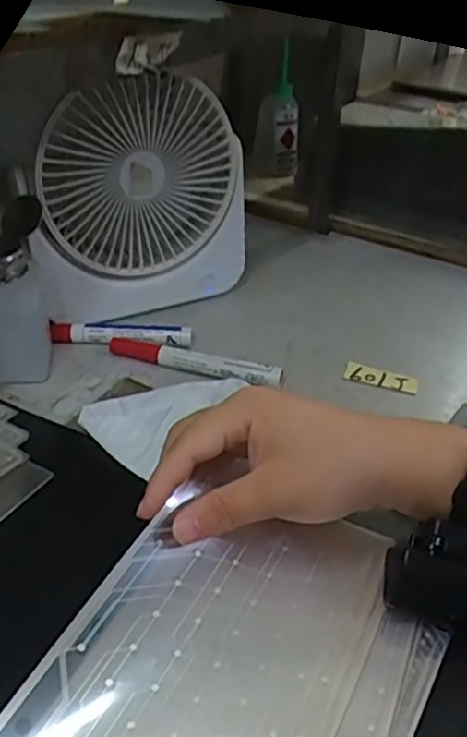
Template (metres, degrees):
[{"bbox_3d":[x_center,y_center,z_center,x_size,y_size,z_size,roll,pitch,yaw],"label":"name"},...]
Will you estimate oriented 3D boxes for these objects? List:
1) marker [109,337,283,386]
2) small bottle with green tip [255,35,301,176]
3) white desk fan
[{"bbox_3d":[-0.032,-0.006,0.515,0.139,0.018,0.016,13,37,17],"label":"marker"},{"bbox_3d":[0.057,-0.326,0.849,0.055,0.147,0.058,2,35,1],"label":"small bottle with green tip"},{"bbox_3d":[-0.073,-0.131,0.536,0.172,0.191,0.053,-9,36,-15],"label":"white desk fan"}]

